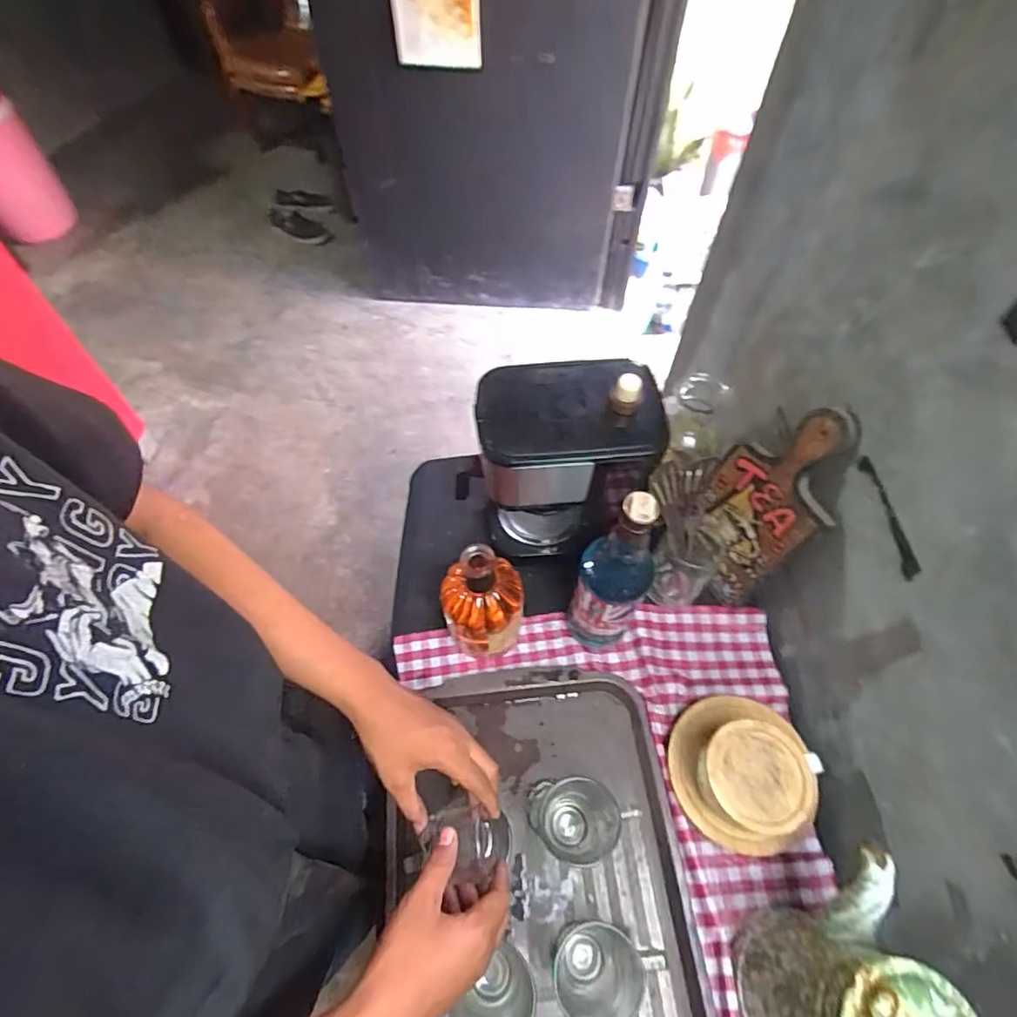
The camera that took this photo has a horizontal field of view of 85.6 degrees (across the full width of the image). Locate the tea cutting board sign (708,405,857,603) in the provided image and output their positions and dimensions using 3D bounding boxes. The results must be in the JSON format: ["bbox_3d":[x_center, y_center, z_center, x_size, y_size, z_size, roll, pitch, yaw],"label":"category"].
[{"bbox_3d":[0.295,-0.005,0.646,0.013,0.273,0.131,-14,62,-28],"label":"tea cutting board sign"}]

